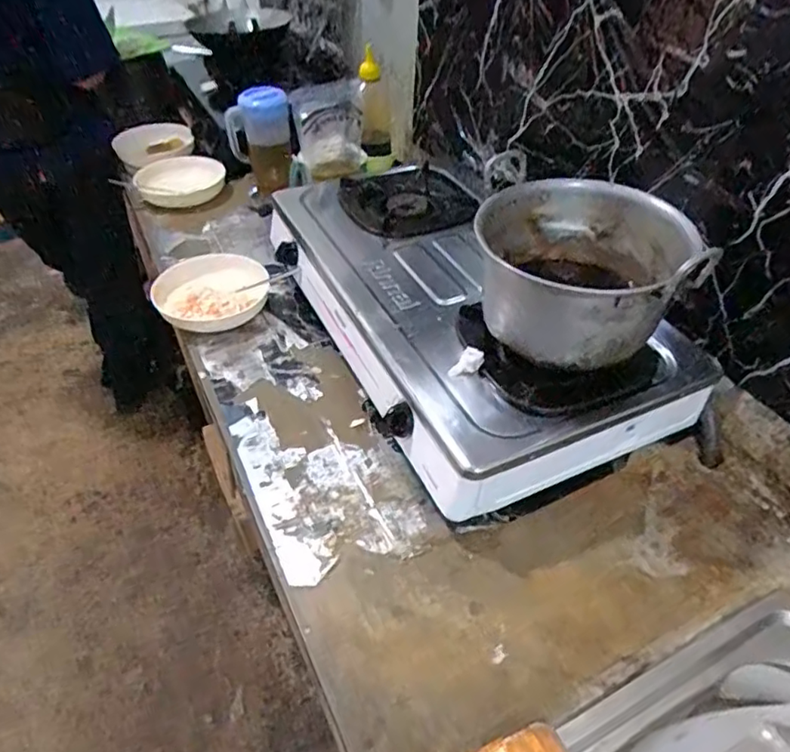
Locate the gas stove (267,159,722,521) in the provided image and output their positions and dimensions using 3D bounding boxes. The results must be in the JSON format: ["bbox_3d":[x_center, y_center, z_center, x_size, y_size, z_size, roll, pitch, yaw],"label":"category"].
[{"bbox_3d":[0.068,-0.112,0.874,0.352,0.122,0.667,-22,48,-22],"label":"gas stove"}]

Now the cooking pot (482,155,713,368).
[{"bbox_3d":[0.206,-0.125,0.681,0.225,0.134,0.206,0,44,0],"label":"cooking pot"}]

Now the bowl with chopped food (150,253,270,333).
[{"bbox_3d":[-0.302,-0.137,0.988,0.177,0.050,0.186,0,44,0],"label":"bowl with chopped food"}]

